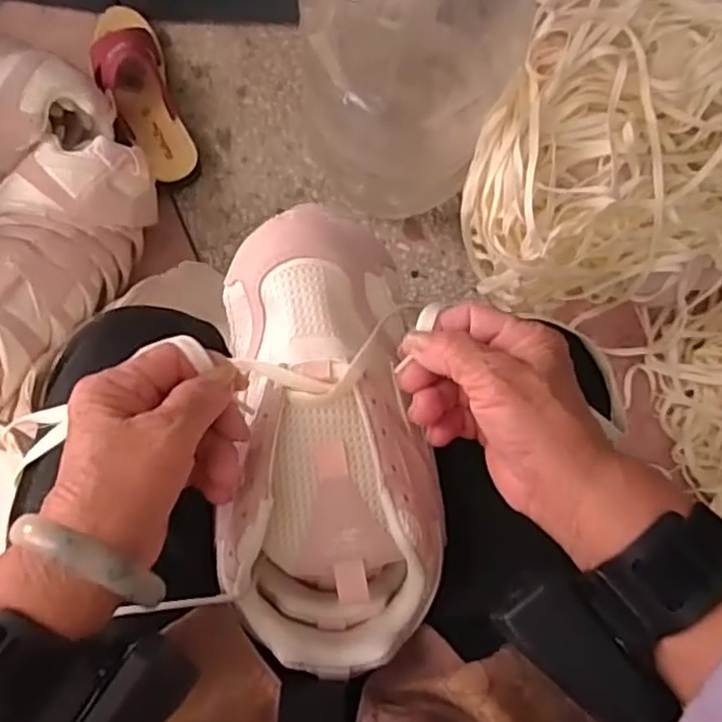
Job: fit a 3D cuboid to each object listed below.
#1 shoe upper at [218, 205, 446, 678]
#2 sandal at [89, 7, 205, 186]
[{"bbox_3d":[-0.019,0.036,0.360,0.108,0.060,0.236,-5,81,-2],"label":"shoe upper"},{"bbox_3d":[-0.259,-0.312,0.788,0.076,0.072,0.220,-20,84,-4],"label":"sandal"}]

